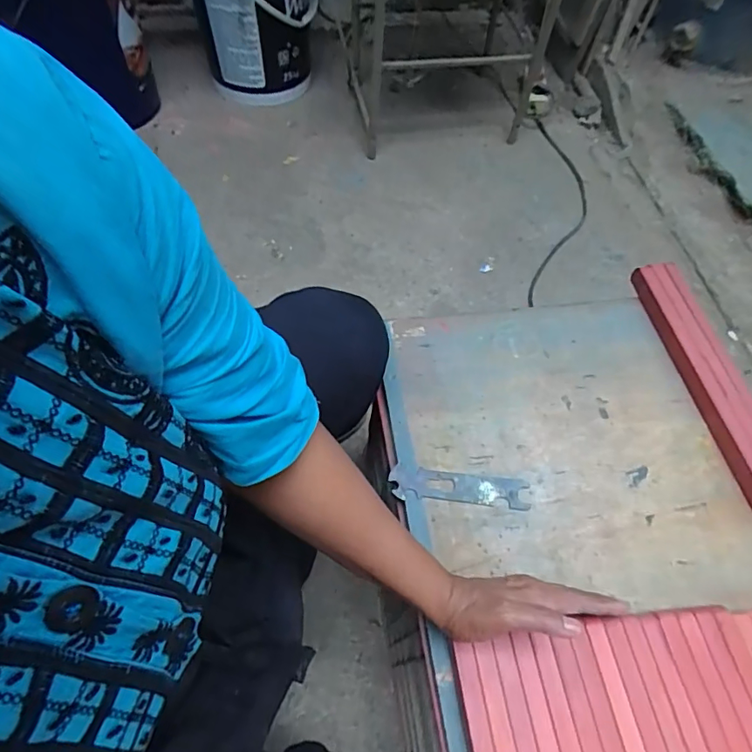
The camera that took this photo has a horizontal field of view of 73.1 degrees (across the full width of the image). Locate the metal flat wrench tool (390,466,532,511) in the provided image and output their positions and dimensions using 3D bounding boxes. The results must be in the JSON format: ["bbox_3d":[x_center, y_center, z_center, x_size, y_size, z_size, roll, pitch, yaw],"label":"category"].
[{"bbox_3d":[0.083,0.110,0.501,0.135,0.004,0.030,7,59,0],"label":"metal flat wrench tool"}]

